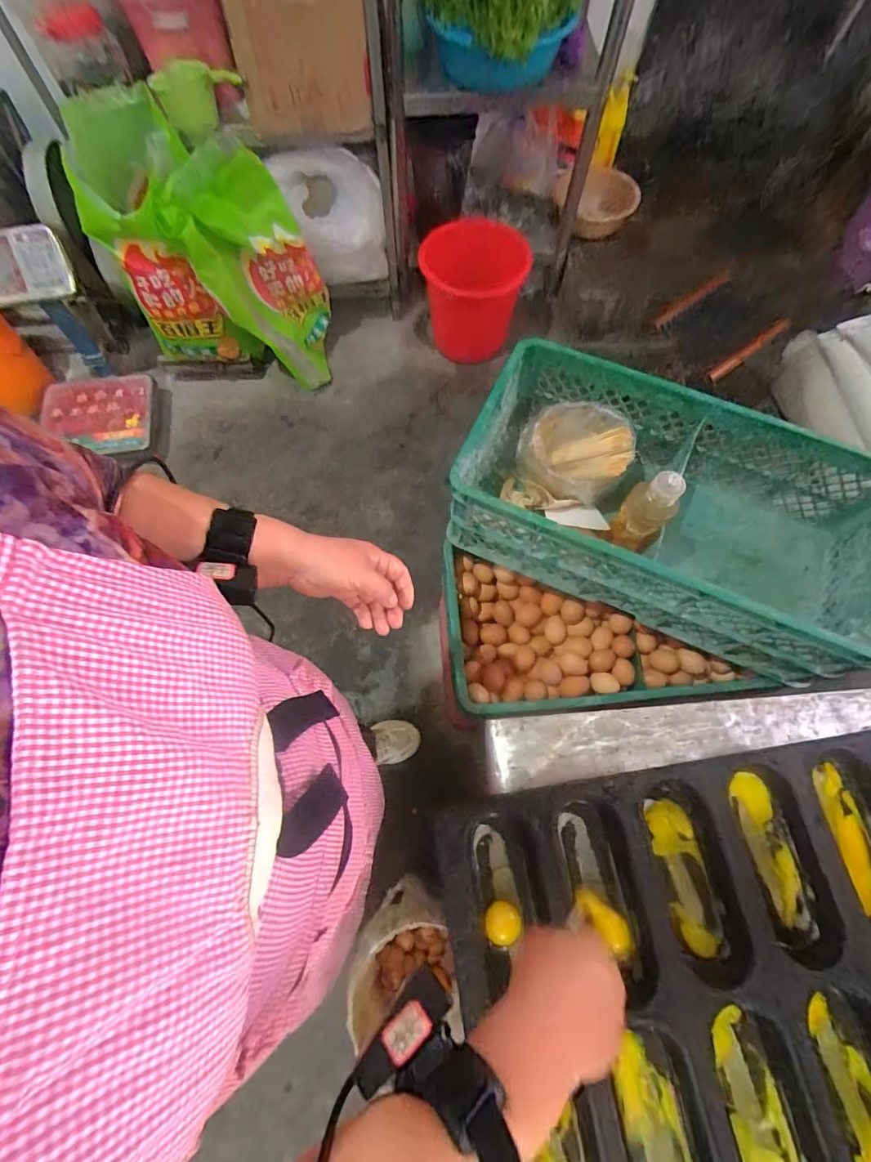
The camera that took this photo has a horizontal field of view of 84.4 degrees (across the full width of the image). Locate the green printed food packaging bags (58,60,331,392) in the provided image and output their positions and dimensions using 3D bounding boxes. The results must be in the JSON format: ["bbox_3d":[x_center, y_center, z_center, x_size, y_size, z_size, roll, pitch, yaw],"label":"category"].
[{"bbox_3d":[-0.601,-0.938,1.355,0.493,0.616,0.419,-9,69,-3],"label":"green printed food packaging bags"}]

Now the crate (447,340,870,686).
[{"bbox_3d":[0.374,-0.113,0.798,0.650,0.204,0.335,25,71,10],"label":"crate"}]

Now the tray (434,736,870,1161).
[{"bbox_3d":[0.321,0.386,0.467,0.588,0.044,0.395,-8,69,-3],"label":"tray"}]

